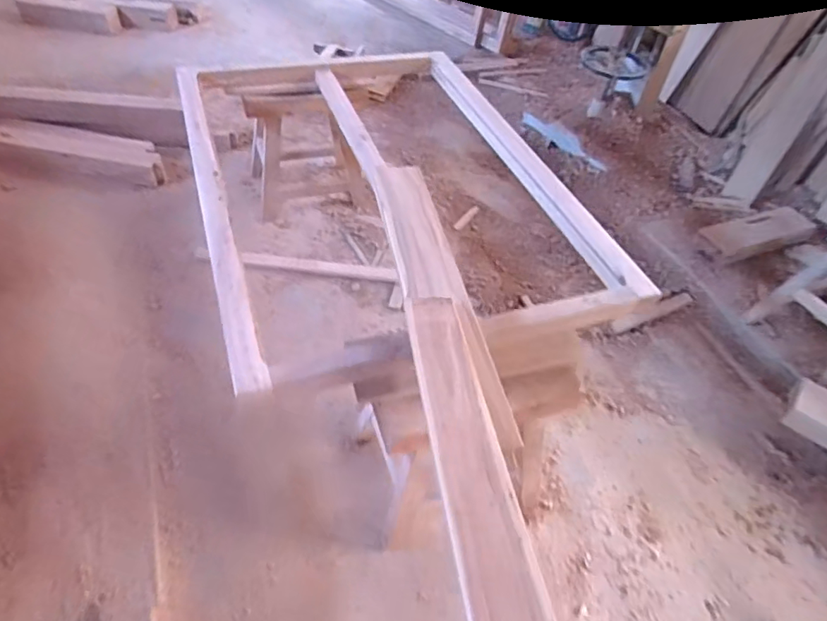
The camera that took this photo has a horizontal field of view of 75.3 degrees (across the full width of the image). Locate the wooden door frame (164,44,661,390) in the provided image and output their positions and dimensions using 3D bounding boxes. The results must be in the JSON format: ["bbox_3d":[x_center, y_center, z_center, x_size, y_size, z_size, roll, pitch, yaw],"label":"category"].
[{"bbox_3d":[-0.091,-0.413,1.557,1.017,0.093,1.489,-11,49,-18],"label":"wooden door frame"}]

